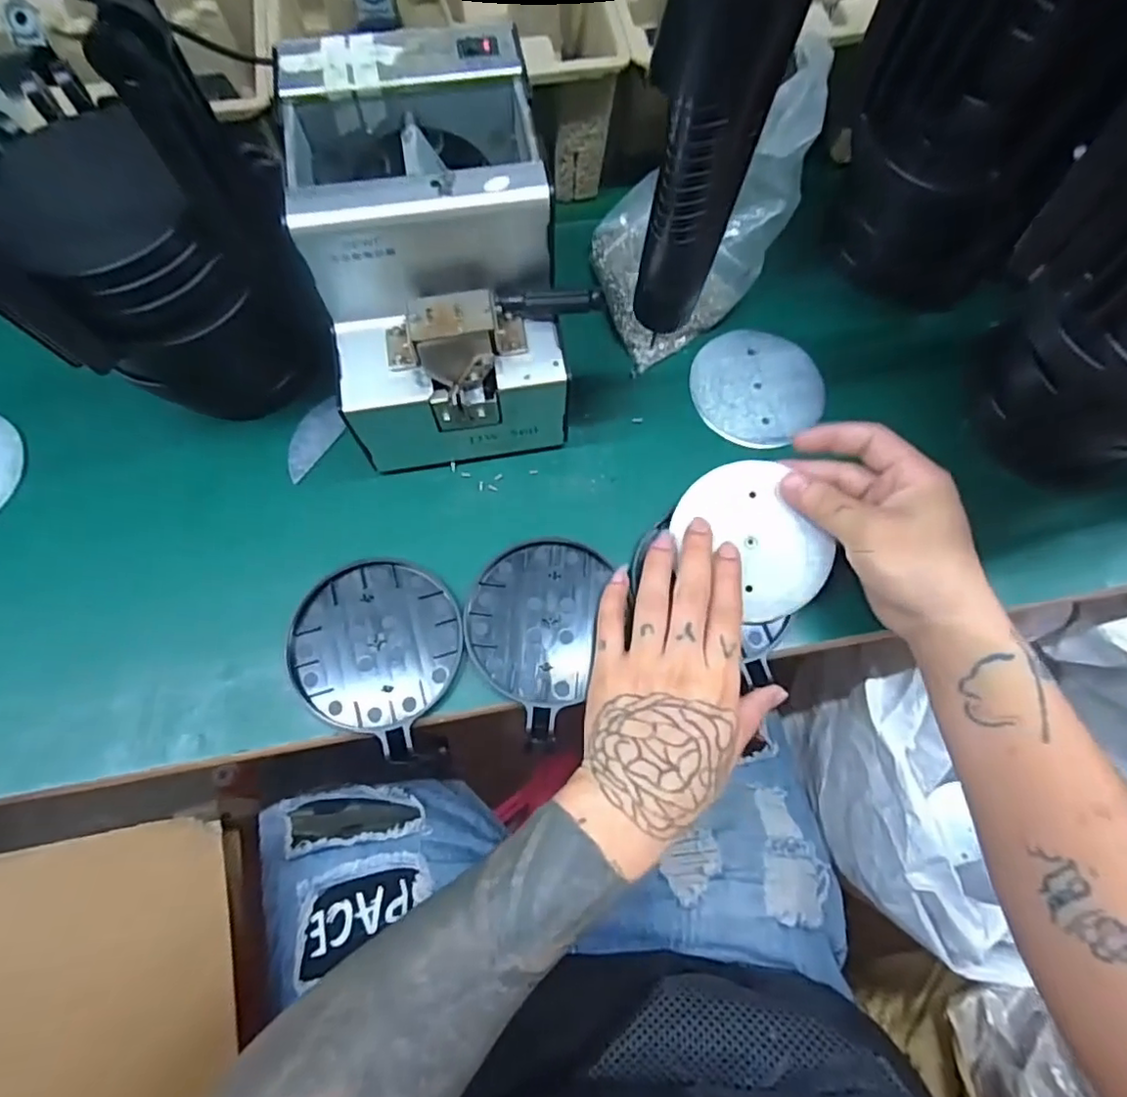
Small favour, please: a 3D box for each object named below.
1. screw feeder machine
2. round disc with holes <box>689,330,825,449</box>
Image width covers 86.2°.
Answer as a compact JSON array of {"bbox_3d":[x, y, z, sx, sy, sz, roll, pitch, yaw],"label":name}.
[{"bbox_3d":[-0.065,-0.160,0.354,0.137,0.153,0.171,-10,71,-5],"label":"screw feeder machine"},{"bbox_3d":[0.135,-0.114,0.420,0.091,0.004,0.088,0,71,-1],"label":"round disc with holes"}]

